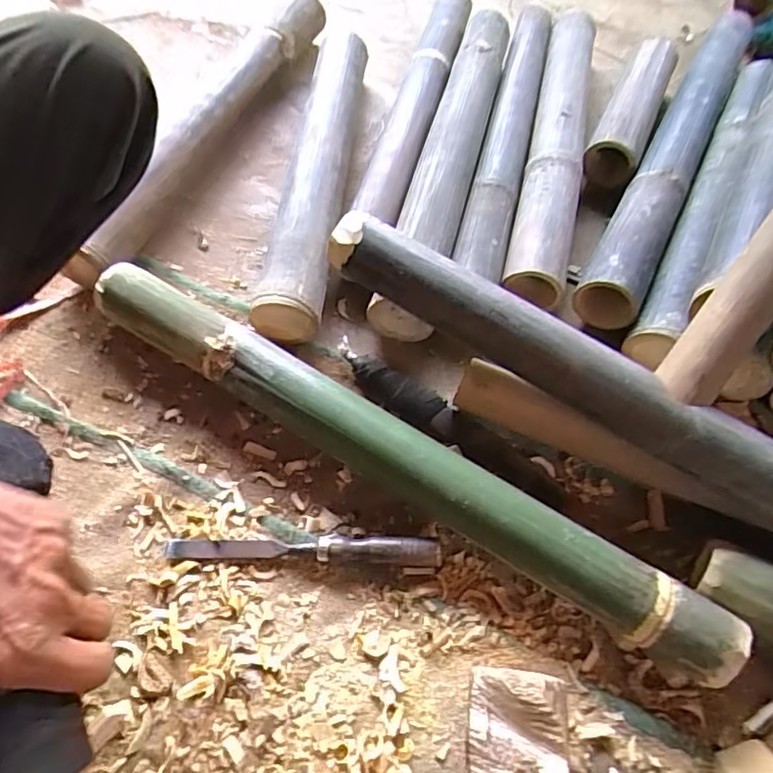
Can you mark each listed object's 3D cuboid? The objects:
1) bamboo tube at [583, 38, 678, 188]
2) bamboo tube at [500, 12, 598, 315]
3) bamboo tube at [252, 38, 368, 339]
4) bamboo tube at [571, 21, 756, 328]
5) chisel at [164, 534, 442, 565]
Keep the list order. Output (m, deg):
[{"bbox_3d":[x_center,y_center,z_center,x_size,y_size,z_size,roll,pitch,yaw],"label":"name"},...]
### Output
[{"bbox_3d":[0.364,-0.414,0.842,0.071,0.060,0.321,24,59,11],"label":"bamboo tube"},{"bbox_3d":[0.239,-0.351,0.787,0.079,0.058,0.600,14,59,5],"label":"bamboo tube"},{"bbox_3d":[-0.090,-0.297,0.746,0.082,0.070,0.540,6,57,0],"label":"bamboo tube"},{"bbox_3d":[0.418,-0.356,0.815,0.075,0.065,0.714,26,60,13],"label":"bamboo tube"},{"bbox_3d":[-0.075,0.144,0.511,0.243,0.025,0.023,3,57,-1],"label":"chisel"}]

